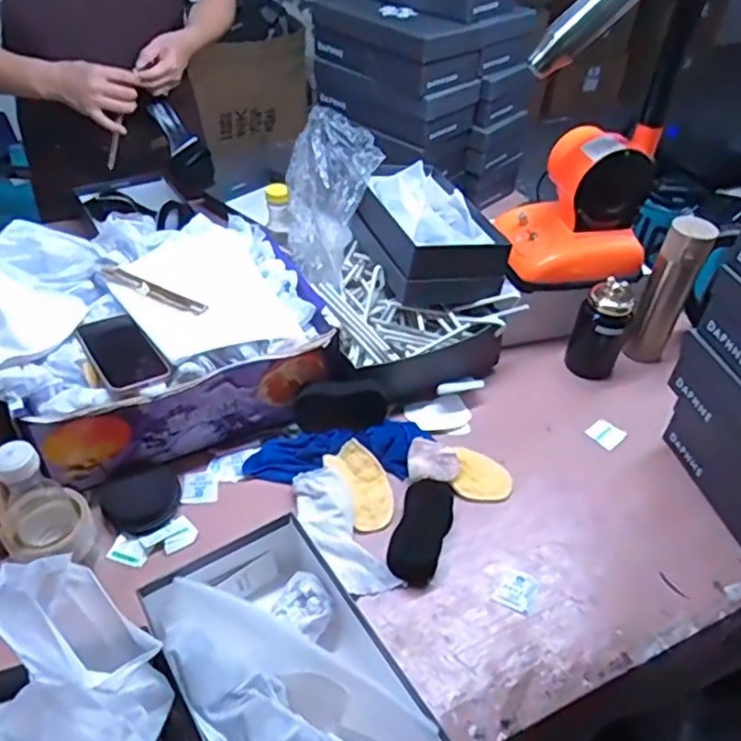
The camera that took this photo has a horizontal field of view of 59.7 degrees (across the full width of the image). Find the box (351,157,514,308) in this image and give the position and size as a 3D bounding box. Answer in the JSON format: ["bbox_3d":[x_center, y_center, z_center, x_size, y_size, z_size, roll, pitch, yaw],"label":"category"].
[{"bbox_3d":[0.083,-0.229,1.017,0.172,0.144,0.272,-14,45,-17],"label":"box"}]

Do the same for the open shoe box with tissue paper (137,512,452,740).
[{"bbox_3d":[-0.076,0.297,0.621,0.194,0.081,0.298,-23,48,-26],"label":"open shoe box with tissue paper"}]

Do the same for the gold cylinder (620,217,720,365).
[{"bbox_3d":[0.463,-0.118,1.015,0.066,0.245,0.059,29,48,26],"label":"gold cylinder"}]

